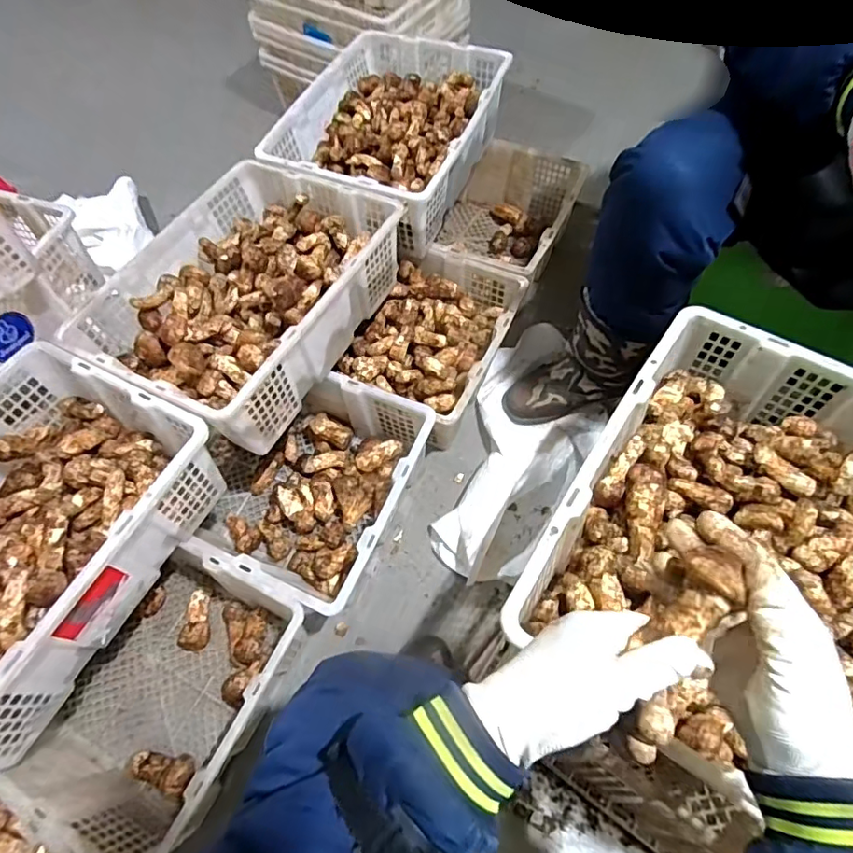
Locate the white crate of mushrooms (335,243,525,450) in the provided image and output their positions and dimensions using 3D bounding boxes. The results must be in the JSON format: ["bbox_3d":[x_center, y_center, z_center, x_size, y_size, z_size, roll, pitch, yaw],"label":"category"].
[{"bbox_3d":[0.016,-0.160,1.040,0.261,0.150,0.360,24,66,15],"label":"white crate of mushrooms"}]

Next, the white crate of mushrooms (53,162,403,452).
[{"bbox_3d":[-0.302,-0.223,0.895,0.346,0.146,0.480,25,66,16],"label":"white crate of mushrooms"}]

